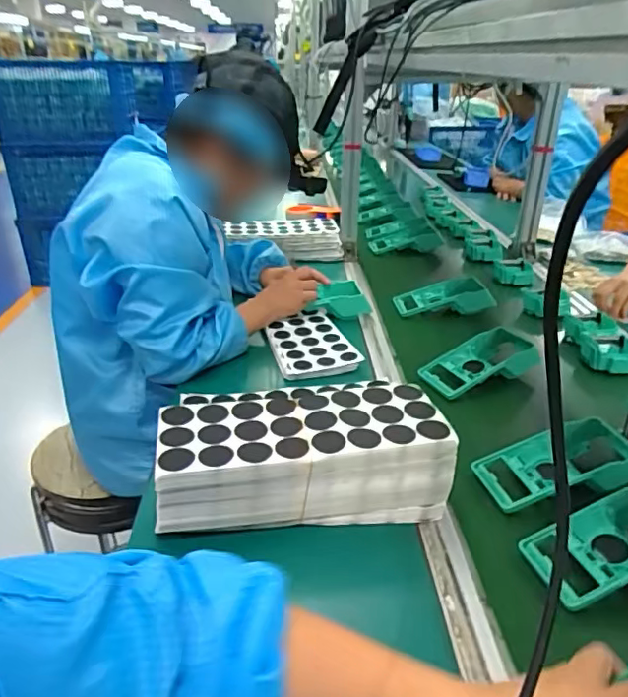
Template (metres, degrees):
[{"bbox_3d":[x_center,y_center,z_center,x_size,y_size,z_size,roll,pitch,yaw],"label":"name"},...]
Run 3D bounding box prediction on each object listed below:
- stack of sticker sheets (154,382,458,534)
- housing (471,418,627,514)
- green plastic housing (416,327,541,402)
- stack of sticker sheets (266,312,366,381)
[{"bbox_3d":[-0.012,0.119,0.607,0.300,0.090,0.126,-5,29,-9],"label":"stack of sticker sheets"},{"bbox_3d":[0.286,0.140,0.656,0.174,0.062,0.100,-5,29,-10],"label":"housing"},{"bbox_3d":[0.268,0.023,0.882,0.197,0.054,0.098,-12,31,-22],"label":"green plastic housing"},{"bbox_3d":[-0.011,-0.011,0.941,0.124,0.019,0.210,-8,29,-15],"label":"stack of sticker sheets"}]

